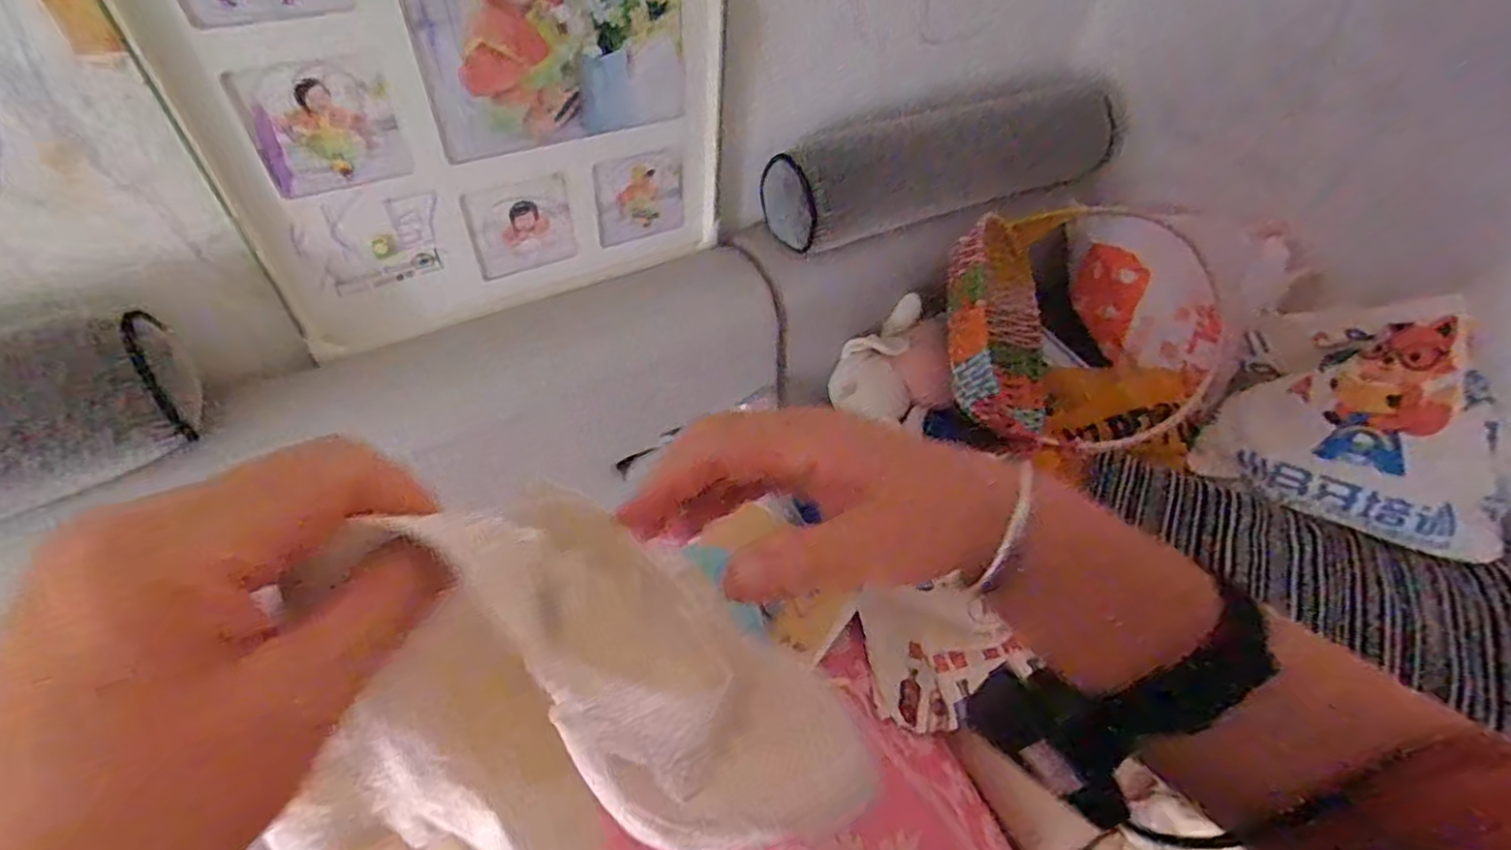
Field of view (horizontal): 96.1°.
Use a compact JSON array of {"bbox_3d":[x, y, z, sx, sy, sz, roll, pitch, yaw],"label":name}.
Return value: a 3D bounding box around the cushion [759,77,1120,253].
[{"bbox_3d":[0.294,-0.414,1.085,0.601,0.185,0.168,-20,56,-21],"label":"cushion"}]

